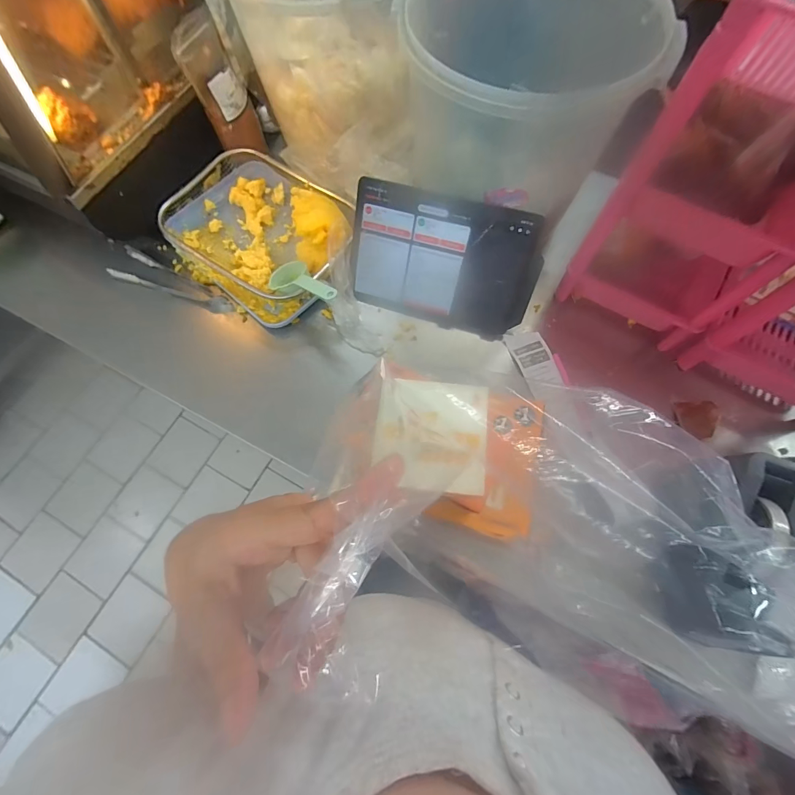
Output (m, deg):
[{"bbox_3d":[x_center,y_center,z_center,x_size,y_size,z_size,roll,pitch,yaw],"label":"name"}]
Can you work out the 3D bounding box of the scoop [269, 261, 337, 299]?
[{"bbox_3d":[-0.133,-0.167,0.537,0.123,0.021,0.055,26,72,33],"label":"scoop"}]

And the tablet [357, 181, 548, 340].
[{"bbox_3d":[0.063,-0.188,0.533,0.258,0.173,0.013,18,35,9],"label":"tablet"}]

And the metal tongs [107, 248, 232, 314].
[{"bbox_3d":[-0.354,-0.178,0.590,0.211,0.019,0.056,23,73,9],"label":"metal tongs"}]

